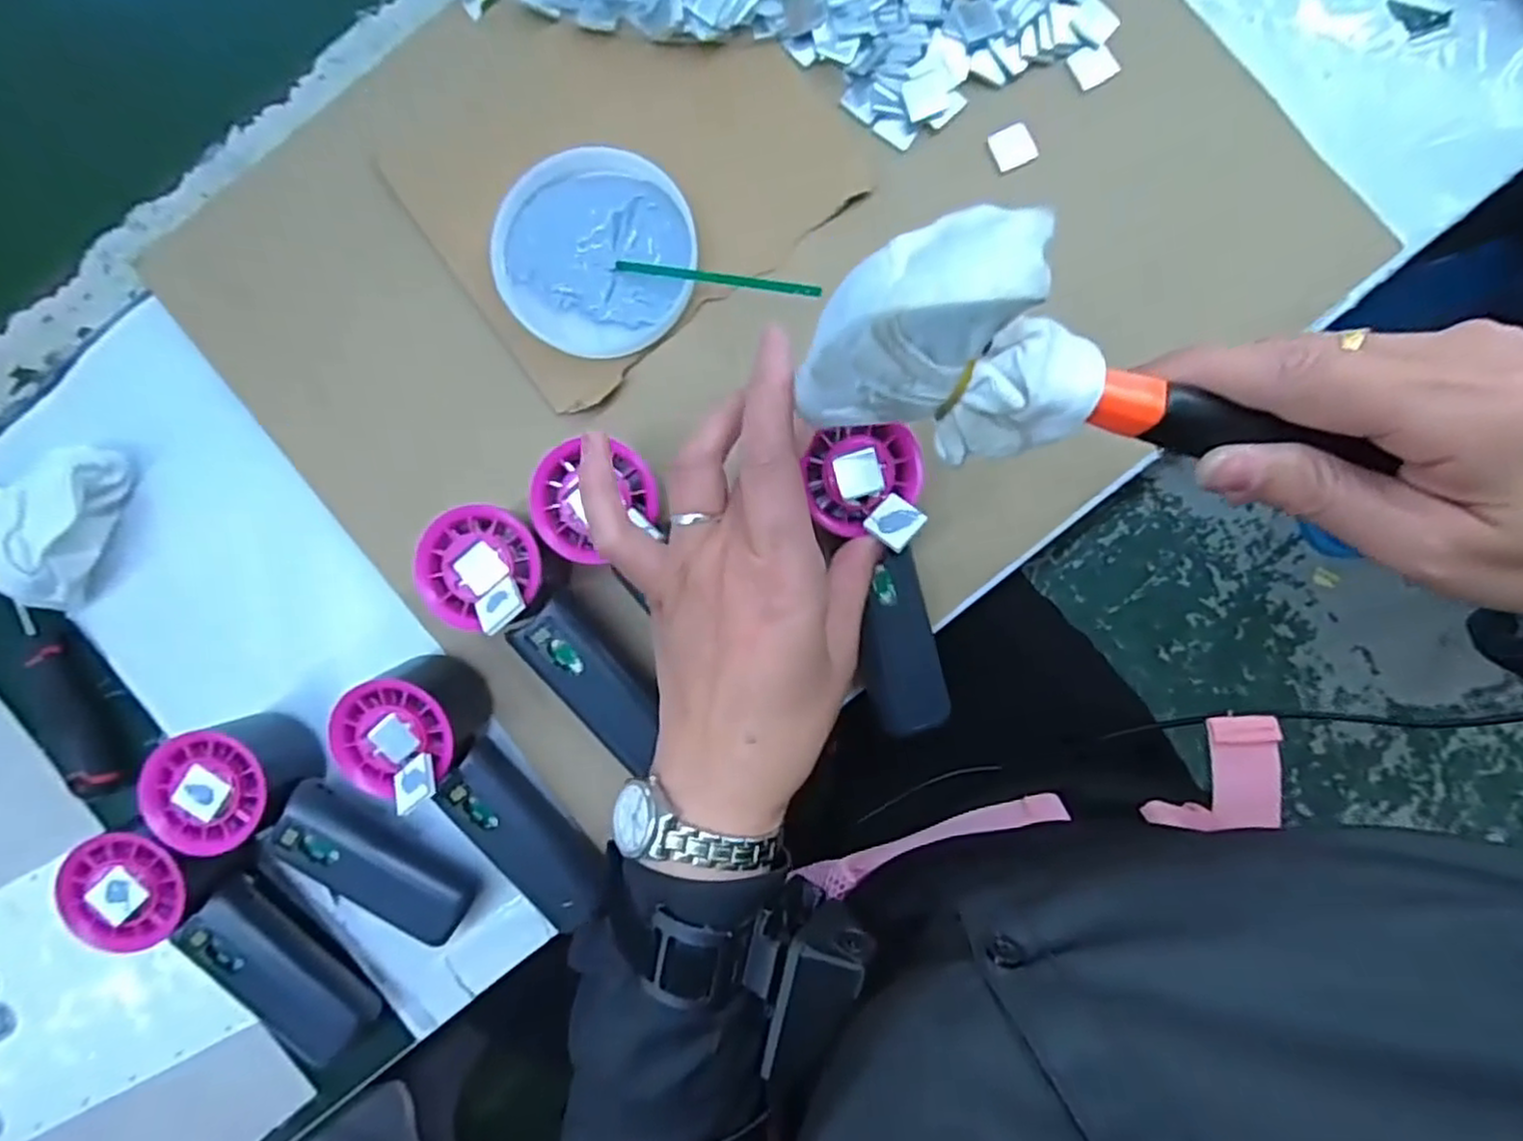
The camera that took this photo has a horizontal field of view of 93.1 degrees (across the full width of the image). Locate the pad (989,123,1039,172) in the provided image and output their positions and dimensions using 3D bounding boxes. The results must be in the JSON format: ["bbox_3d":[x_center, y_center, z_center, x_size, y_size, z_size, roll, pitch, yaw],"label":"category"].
[{"bbox_3d":[0.129,-0.218,0.369,0.020,0.004,0.020,-23,87,2],"label":"pad"}]

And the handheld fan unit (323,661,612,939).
[{"bbox_3d":[-0.136,0.111,0.354,0.060,0.064,0.154,-41,99,-1],"label":"handheld fan unit"}]

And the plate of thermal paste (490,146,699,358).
[{"bbox_3d":[-0.084,-0.161,0.363,0.098,0.016,0.096,0,88,3],"label":"plate of thermal paste"}]

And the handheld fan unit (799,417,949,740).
[{"bbox_3d":[0.059,0.006,0.332,0.047,0.029,0.142,-13,107,1],"label":"handheld fan unit"}]

